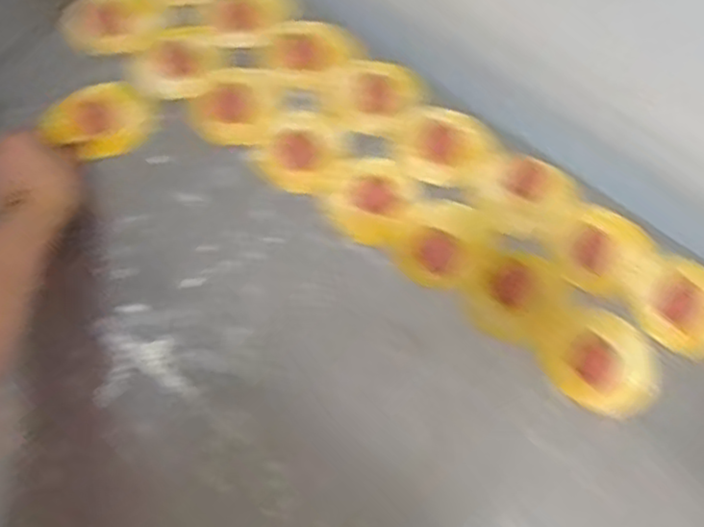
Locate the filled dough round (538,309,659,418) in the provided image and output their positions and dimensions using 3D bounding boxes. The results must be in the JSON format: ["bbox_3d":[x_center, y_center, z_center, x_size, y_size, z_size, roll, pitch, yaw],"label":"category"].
[{"bbox_3d":[0.199,0.079,0.586,0.088,0.010,0.082,41,69,17],"label":"filled dough round"}]

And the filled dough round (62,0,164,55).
[{"bbox_3d":[-0.239,-0.247,0.741,0.093,0.027,0.074,-13,65,-8],"label":"filled dough round"}]

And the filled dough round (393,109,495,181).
[{"bbox_3d":[0.085,-0.110,0.679,0.087,0.014,0.070,2,63,-1],"label":"filled dough round"}]

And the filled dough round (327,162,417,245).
[{"bbox_3d":[0.020,-0.059,0.658,0.078,0.005,0.083,36,68,15],"label":"filled dough round"}]

